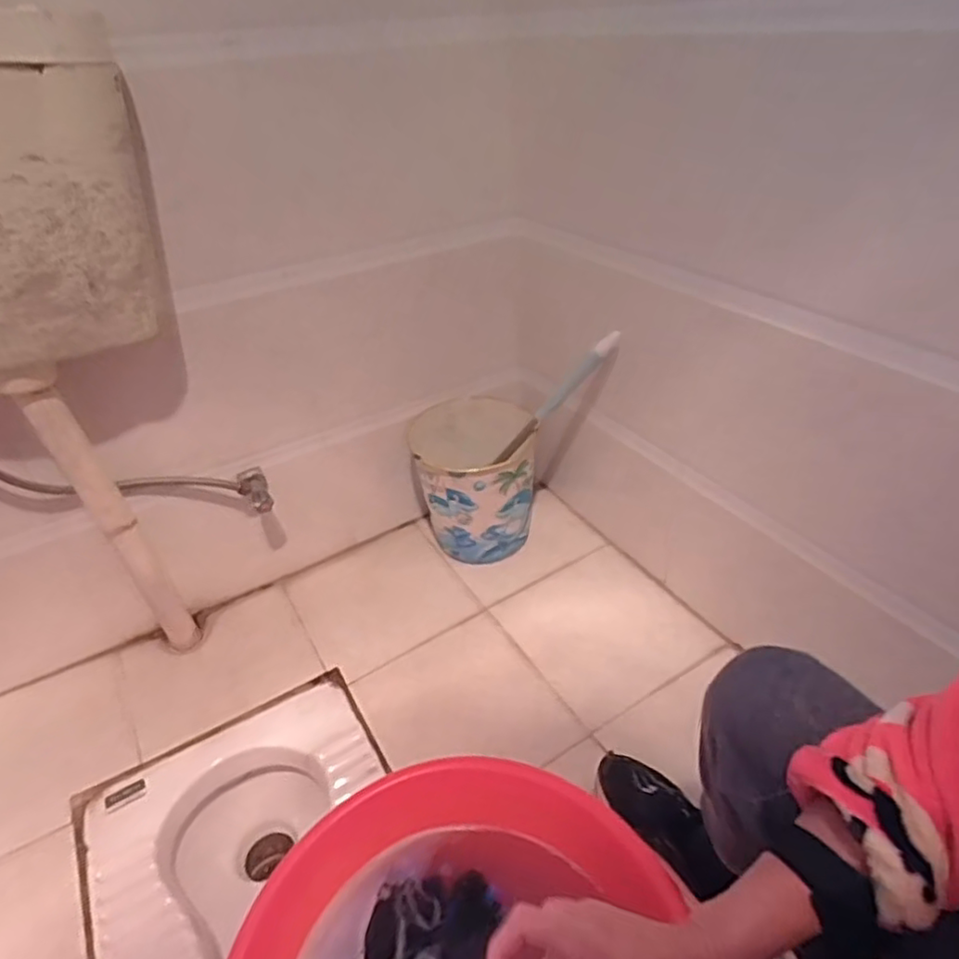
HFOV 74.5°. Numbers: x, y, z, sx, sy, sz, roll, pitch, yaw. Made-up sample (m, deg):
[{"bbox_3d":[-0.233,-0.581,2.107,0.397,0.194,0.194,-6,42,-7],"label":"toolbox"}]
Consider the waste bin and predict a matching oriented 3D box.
[{"bbox_3d":[-0.009,0.015,1.293,0.233,0.265,0.233,-5,37,-2],"label":"waste bin"}]

